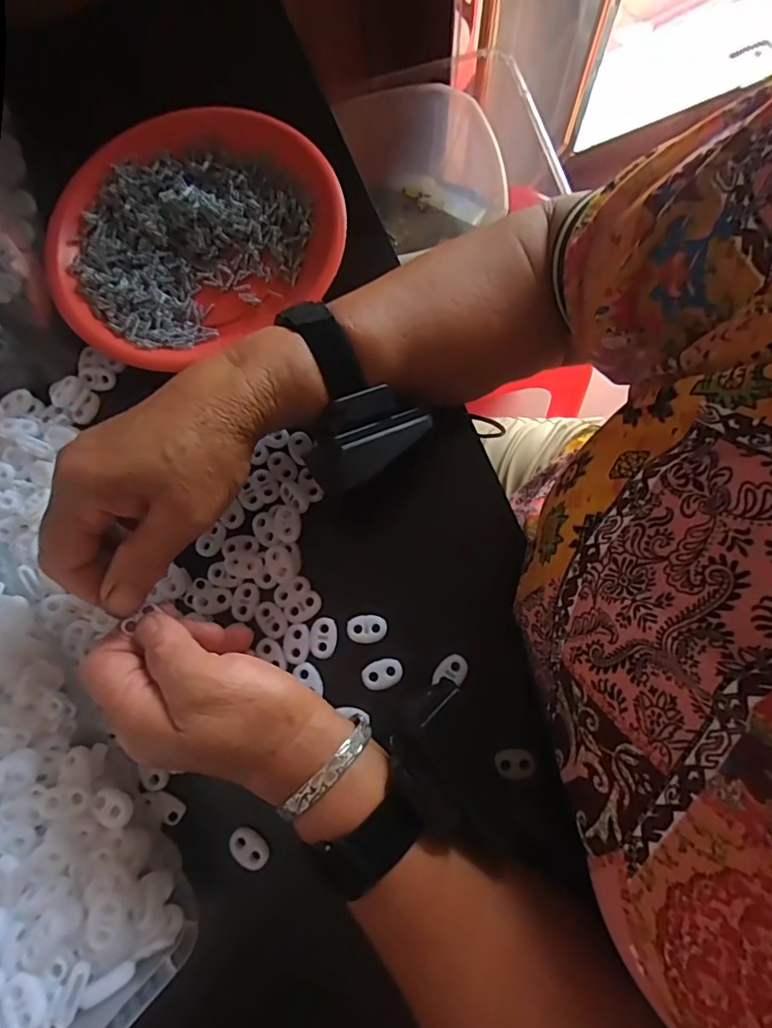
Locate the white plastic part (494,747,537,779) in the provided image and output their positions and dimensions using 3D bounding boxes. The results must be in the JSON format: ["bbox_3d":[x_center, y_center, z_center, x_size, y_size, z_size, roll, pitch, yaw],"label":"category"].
[{"bbox_3d":[0.069,0.133,0.283,0.021,0.004,0.015,-3,71,0],"label":"white plastic part"}]

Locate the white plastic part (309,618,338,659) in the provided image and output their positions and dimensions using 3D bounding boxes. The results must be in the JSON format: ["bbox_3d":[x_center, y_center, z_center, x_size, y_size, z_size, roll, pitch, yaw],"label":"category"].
[{"bbox_3d":[-0.036,0.071,0.304,0.016,0.004,0.022,5,76,3],"label":"white plastic part"}]

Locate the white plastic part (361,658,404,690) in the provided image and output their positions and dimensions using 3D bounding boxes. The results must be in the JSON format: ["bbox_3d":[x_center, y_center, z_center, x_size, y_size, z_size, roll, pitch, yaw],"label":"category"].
[{"bbox_3d":[-0.002,0.090,0.299,0.023,0.004,0.016,-22,76,-4],"label":"white plastic part"}]

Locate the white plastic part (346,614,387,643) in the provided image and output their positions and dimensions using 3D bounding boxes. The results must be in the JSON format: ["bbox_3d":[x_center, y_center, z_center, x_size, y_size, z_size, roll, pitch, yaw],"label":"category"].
[{"bbox_3d":[-0.011,0.066,0.304,0.023,0.004,0.015,0,76,2],"label":"white plastic part"}]

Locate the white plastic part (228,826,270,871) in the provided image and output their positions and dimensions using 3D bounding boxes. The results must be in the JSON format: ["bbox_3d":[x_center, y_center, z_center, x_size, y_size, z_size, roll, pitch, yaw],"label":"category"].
[{"bbox_3d":[-0.073,0.178,0.283,0.022,0.008,0.013,35,79,9],"label":"white plastic part"}]

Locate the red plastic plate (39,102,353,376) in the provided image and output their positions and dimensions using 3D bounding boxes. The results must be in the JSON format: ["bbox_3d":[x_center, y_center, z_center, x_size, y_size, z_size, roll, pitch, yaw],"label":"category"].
[{"bbox_3d":[-0.129,-0.190,0.356,0.188,0.028,0.166,-27,77,-5],"label":"red plastic plate"}]

